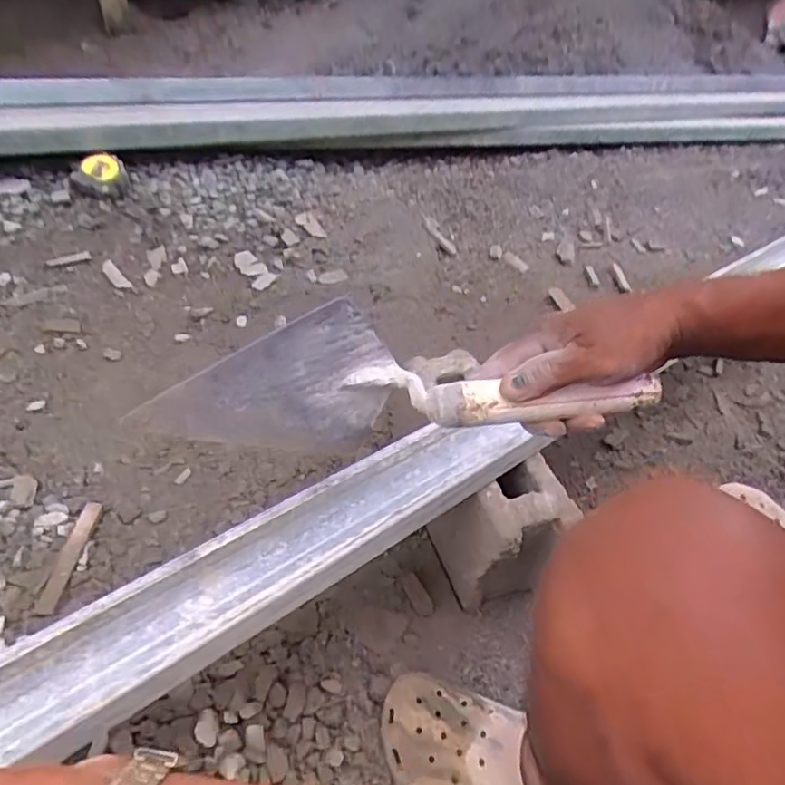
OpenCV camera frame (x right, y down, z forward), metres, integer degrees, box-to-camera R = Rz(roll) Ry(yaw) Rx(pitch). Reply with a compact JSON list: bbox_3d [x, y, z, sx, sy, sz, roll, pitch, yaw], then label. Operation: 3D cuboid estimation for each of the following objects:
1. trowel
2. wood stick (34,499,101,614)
[{"bbox_3d":[0.008,0.000,0.421,0.346,0.110,0.063,0,46,0],"label":"trowel"},{"bbox_3d":[-0.384,0.192,0.695,0.020,0.008,0.147,2,42,-2],"label":"wood stick"}]

